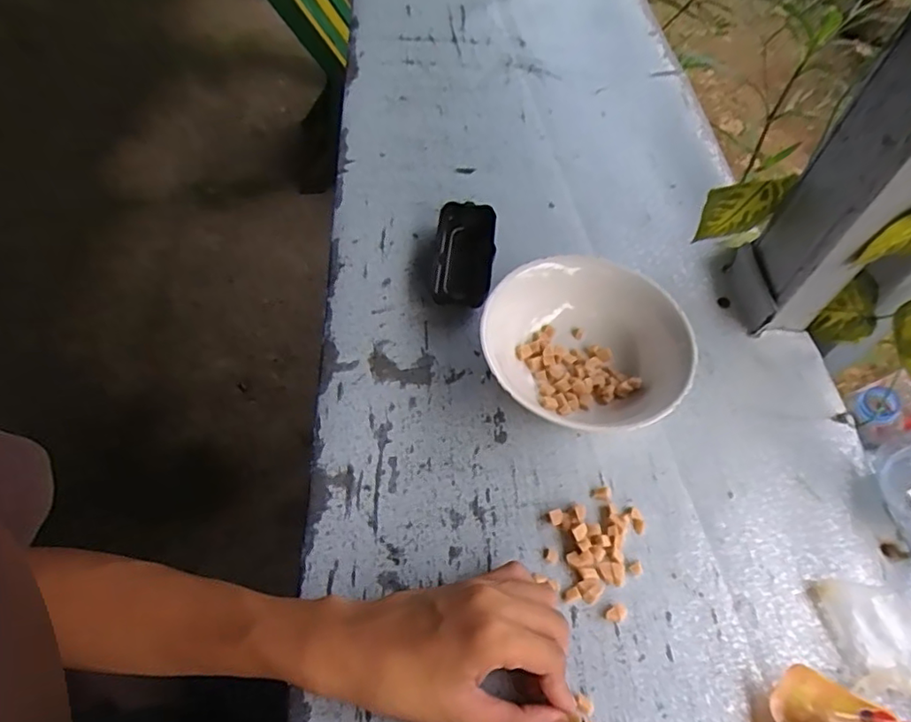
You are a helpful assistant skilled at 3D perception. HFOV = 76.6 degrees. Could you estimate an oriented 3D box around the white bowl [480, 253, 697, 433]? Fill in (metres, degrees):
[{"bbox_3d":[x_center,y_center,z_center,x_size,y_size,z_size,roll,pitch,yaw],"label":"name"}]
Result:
[{"bbox_3d":[0.098,-0.009,0.441,0.145,0.063,0.155,1,57,-2],"label":"white bowl"}]

